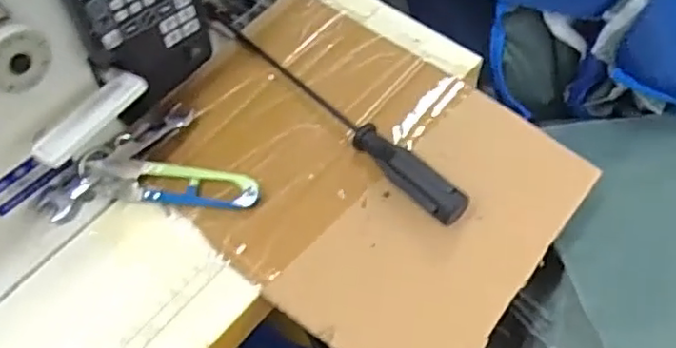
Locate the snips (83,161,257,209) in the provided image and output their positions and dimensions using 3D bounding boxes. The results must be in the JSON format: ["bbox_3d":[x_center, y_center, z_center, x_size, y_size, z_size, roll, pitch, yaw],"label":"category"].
[{"bbox_3d":[-0.113,0.005,0.433,0.120,0.014,0.026,6,59,7],"label":"snips"}]

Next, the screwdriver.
[{"bbox_3d":[-0.009,-0.045,0.453,0.021,0.027,0.243,-40,64,-20],"label":"screwdriver"}]

